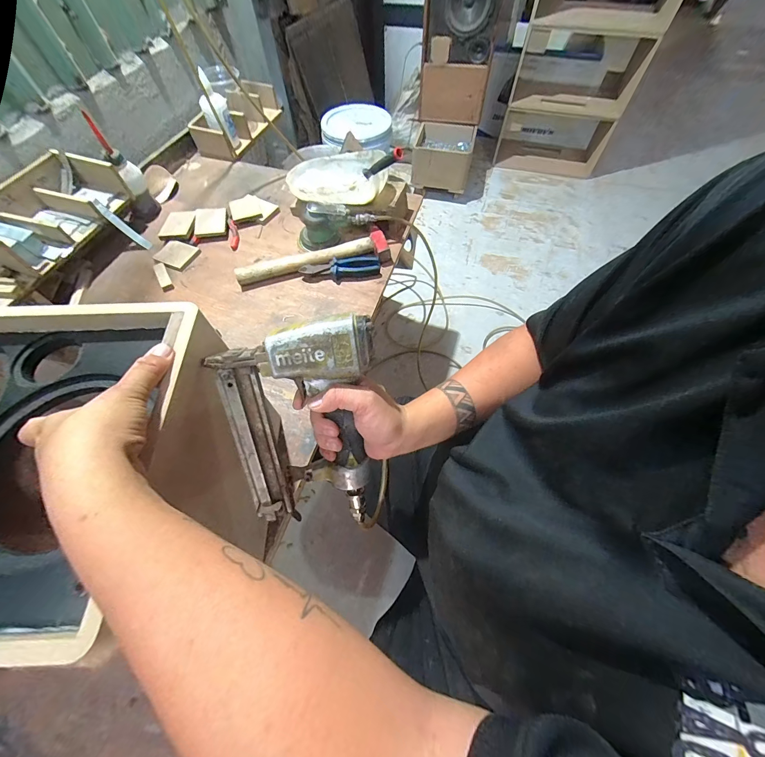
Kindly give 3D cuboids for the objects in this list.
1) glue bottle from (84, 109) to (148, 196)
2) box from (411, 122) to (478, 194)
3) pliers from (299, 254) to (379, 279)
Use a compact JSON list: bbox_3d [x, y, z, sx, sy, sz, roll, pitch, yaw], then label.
[{"bbox_3d":[-0.602,-0.501,0.734,0.045,0.148,0.061,-17,62,-9],"label":"glue bottle"},{"bbox_3d":[0.298,-1.084,1.586,0.289,0.194,0.258,6,61,4],"label":"box"},{"bbox_3d":[-0.094,-0.249,0.730,0.174,0.028,0.050,-11,62,-5],"label":"pliers"}]

